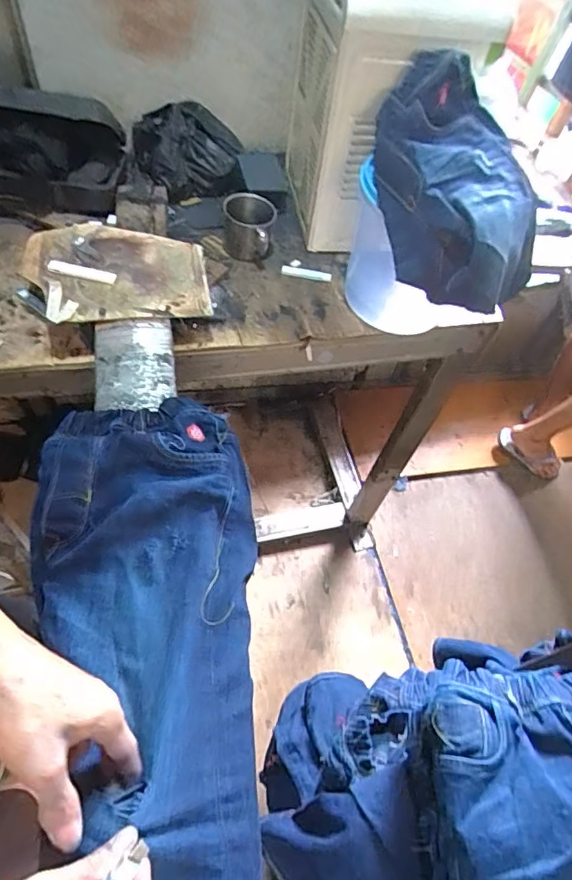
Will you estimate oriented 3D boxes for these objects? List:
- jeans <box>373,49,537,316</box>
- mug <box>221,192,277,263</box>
[{"bbox_3d":[0.218,-0.322,0.638,0.204,0.154,0.268,3,55,-6],"label":"jeans"},{"bbox_3d":[-0.061,-0.346,0.838,0.086,0.072,0.082,2,56,-6],"label":"mug"}]

